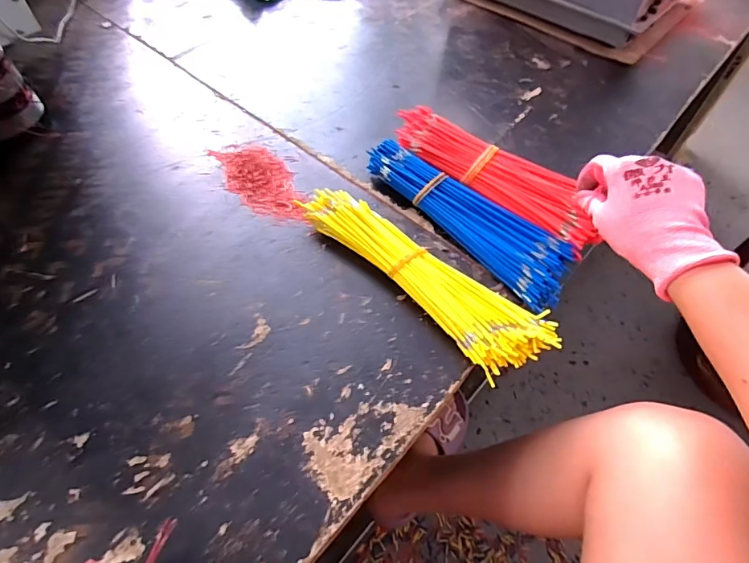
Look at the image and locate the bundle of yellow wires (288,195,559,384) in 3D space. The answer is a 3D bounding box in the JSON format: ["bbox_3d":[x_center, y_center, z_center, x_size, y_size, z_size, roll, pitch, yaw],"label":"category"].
[{"bbox_3d":[0.045,-0.014,0.436,0.076,0.029,0.263,-38,65,-24],"label":"bundle of yellow wires"}]

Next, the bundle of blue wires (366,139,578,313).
[{"bbox_3d":[0.097,-0.074,0.478,0.070,0.029,0.247,-36,64,-23],"label":"bundle of blue wires"}]

